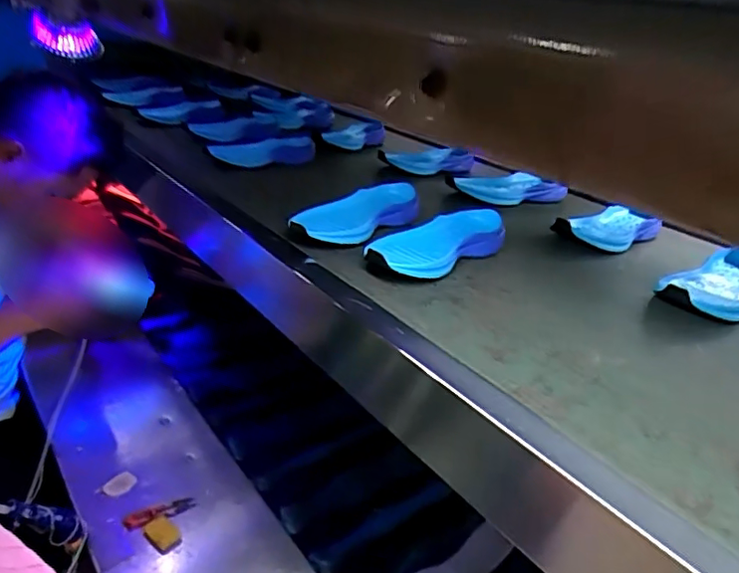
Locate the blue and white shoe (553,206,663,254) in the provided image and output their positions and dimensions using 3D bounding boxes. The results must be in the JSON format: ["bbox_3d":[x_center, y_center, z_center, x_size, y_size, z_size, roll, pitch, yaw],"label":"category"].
[{"bbox_3d":[0.402,-0.100,0.936,0.213,0.046,0.100,-15,34,-39],"label":"blue and white shoe"}]

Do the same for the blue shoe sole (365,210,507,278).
[{"bbox_3d":[0.085,-0.058,0.751,0.101,0.046,0.247,26,31,33],"label":"blue shoe sole"}]

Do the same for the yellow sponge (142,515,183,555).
[{"bbox_3d":[-0.294,0.354,0.792,0.052,0.013,0.037,22,29,28],"label":"yellow sponge"}]

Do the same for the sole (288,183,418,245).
[{"bbox_3d":[-0.017,-0.106,0.809,0.090,0.048,0.233,23,29,29],"label":"sole"}]

